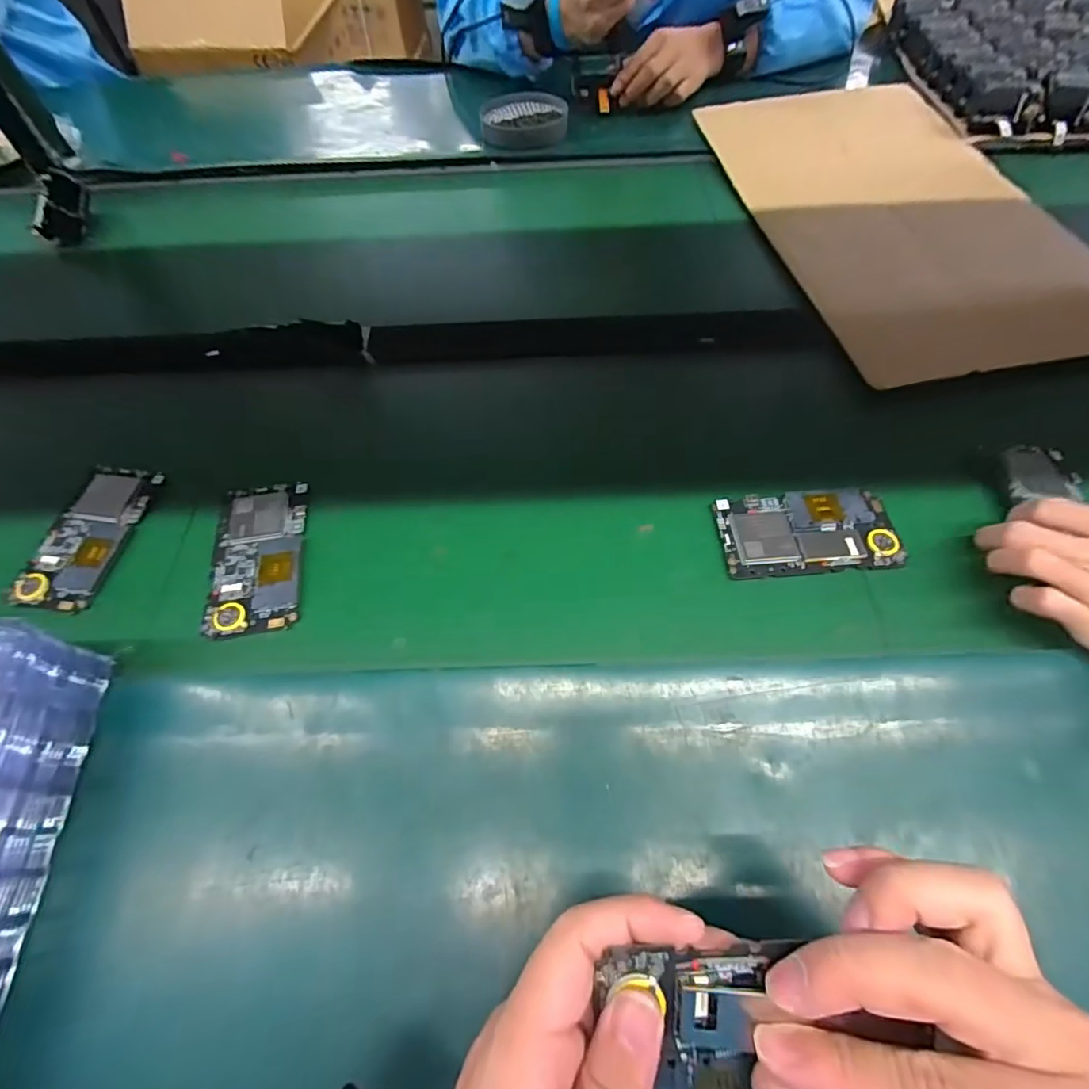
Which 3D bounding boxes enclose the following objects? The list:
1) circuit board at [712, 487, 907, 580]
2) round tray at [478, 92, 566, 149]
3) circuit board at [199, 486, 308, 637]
[{"bbox_3d":[0.190,-0.009,0.400,0.123,0.012,0.067,-5,58,1],"label":"circuit board"},{"bbox_3d":[-0.028,-0.567,0.733,0.112,0.032,0.111,-2,58,3],"label":"round tray"},{"bbox_3d":[-0.211,0.007,0.403,0.065,0.009,0.123,-10,58,-2],"label":"circuit board"}]

